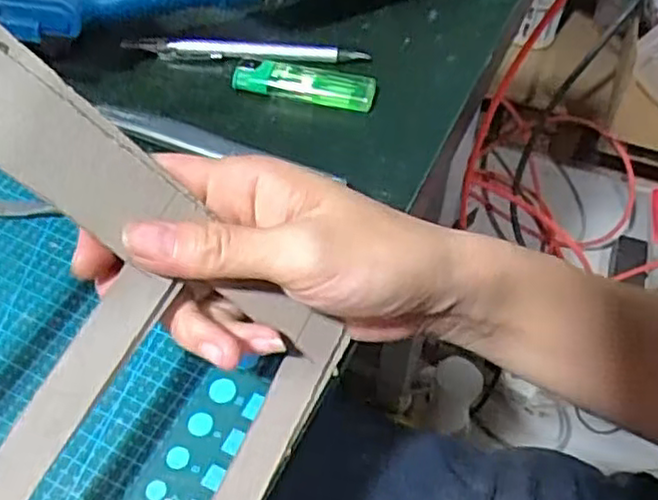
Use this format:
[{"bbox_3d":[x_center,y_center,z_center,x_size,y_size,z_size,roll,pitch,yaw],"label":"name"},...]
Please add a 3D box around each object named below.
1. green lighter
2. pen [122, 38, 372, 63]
[{"bbox_3d":[-0.014,-0.092,0.391,0.078,0.010,0.022,10,54,7],"label":"green lighter"},{"bbox_3d":[-0.049,-0.116,0.408,0.140,0.004,0.014,3,53,2],"label":"pen"}]

